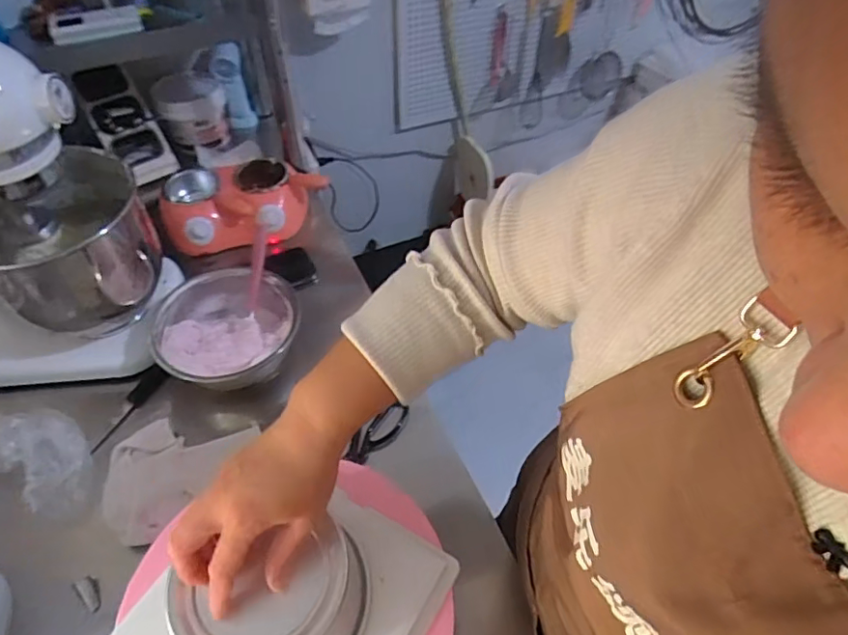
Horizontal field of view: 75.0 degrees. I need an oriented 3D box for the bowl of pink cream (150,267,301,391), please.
[{"bbox_3d":[-0.275,0.021,0.795,0.182,0.084,0.198,0,50,0],"label":"bowl of pink cream"}]

